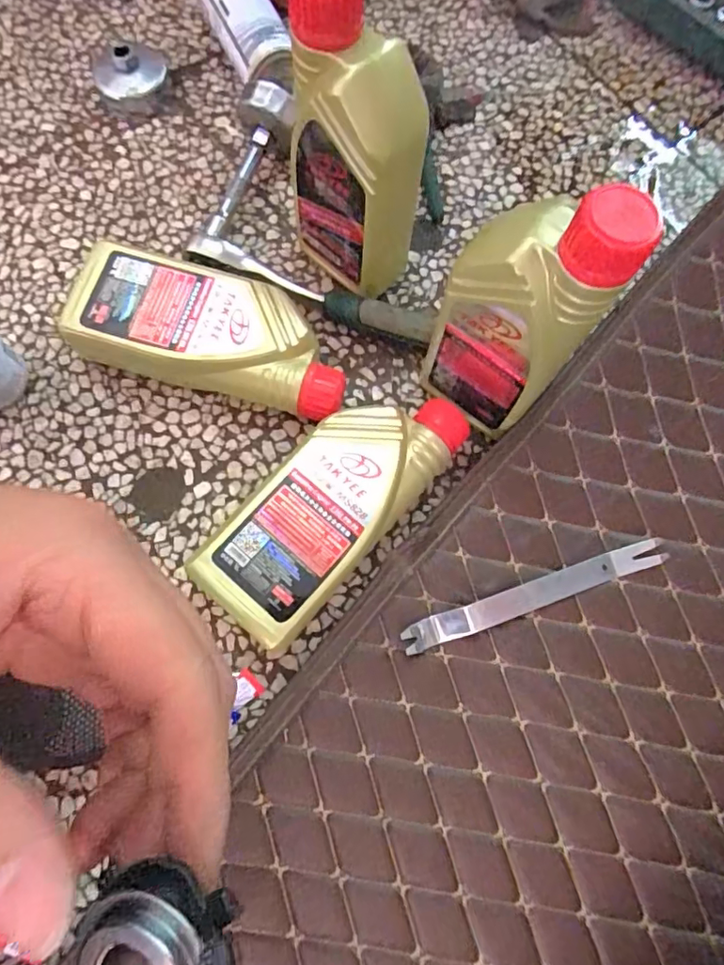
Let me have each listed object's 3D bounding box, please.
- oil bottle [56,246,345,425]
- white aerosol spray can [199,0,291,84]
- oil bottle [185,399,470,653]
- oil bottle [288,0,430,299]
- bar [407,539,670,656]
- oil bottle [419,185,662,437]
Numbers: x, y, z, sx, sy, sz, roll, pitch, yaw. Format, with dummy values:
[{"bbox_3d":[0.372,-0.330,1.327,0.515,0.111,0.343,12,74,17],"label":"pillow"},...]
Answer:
[{"bbox_3d":[-0.129,-0.125,0.496,0.243,0.062,0.106,17,74,3],"label":"oil bottle"},{"bbox_3d":[-0.123,-0.471,0.588,0.055,0.071,0.155,-25,77,-9],"label":"white aerosol spray can"},{"bbox_3d":[-0.020,0.014,0.455,0.093,0.054,0.237,40,77,9],"label":"oil bottle"},{"bbox_3d":[-0.010,-0.249,0.444,0.122,0.243,0.056,35,76,7],"label":"oil bottle"},{"bbox_3d":[0.143,0.091,0.461,0.230,0.015,0.022,-18,76,-7],"label":"bar"},{"bbox_3d":[0.105,-0.111,0.407,0.094,0.240,0.052,33,76,7],"label":"oil bottle"}]

